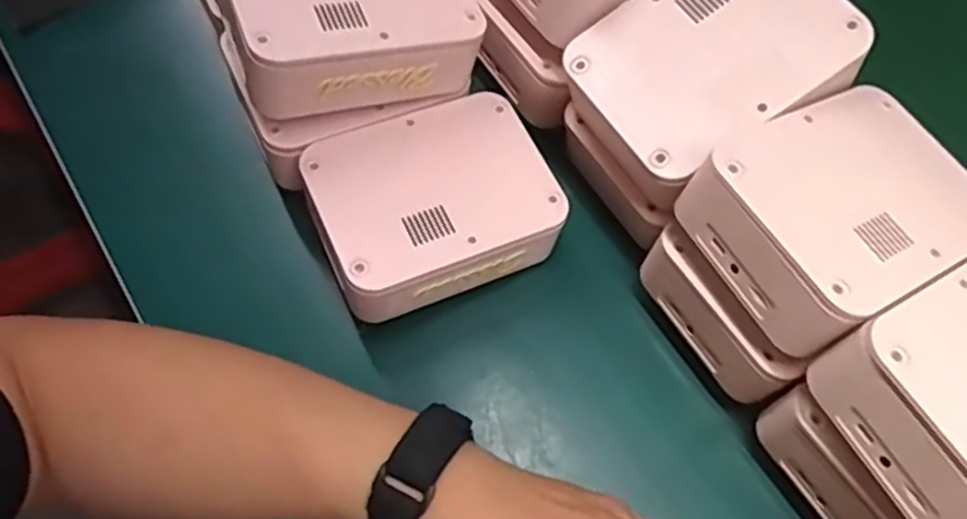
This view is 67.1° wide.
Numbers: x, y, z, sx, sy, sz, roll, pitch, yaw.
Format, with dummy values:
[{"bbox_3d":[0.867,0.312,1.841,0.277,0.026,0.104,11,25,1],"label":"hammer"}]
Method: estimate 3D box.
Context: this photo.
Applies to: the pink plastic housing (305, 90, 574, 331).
[{"bbox_3d":[-0.031,-0.033,0.407,0.140,0.050,0.097,-25,67,-13],"label":"pink plastic housing"}]

